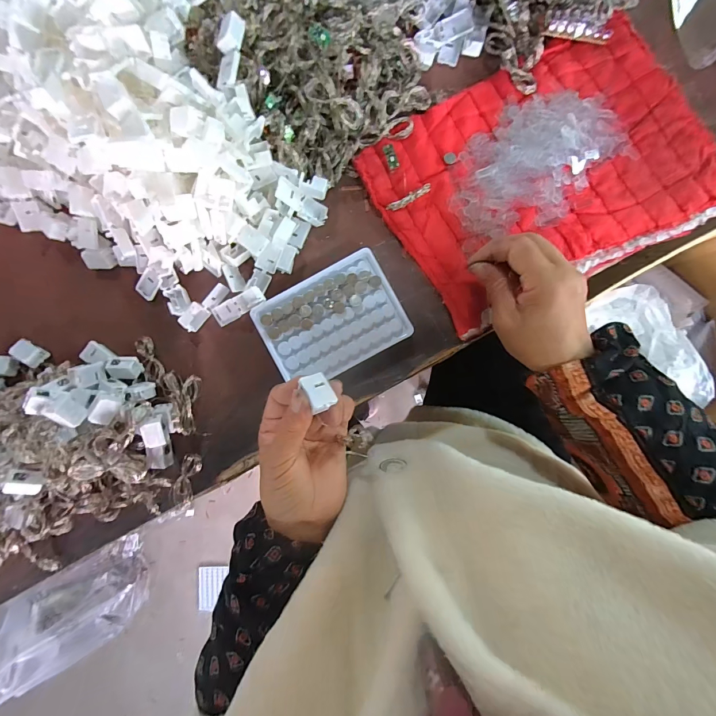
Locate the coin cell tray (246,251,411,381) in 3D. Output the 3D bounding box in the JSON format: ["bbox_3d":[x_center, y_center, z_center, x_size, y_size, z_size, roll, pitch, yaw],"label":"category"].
[{"bbox_3d":[-0.024,-0.036,0.327,0.130,0.013,0.095,-28,90,1],"label":"coin cell tray"}]

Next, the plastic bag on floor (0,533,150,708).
[{"bbox_3d":[-0.743,0.675,0.885,0.264,0.353,0.248,-41,89,0],"label":"plastic bag on floor"}]

